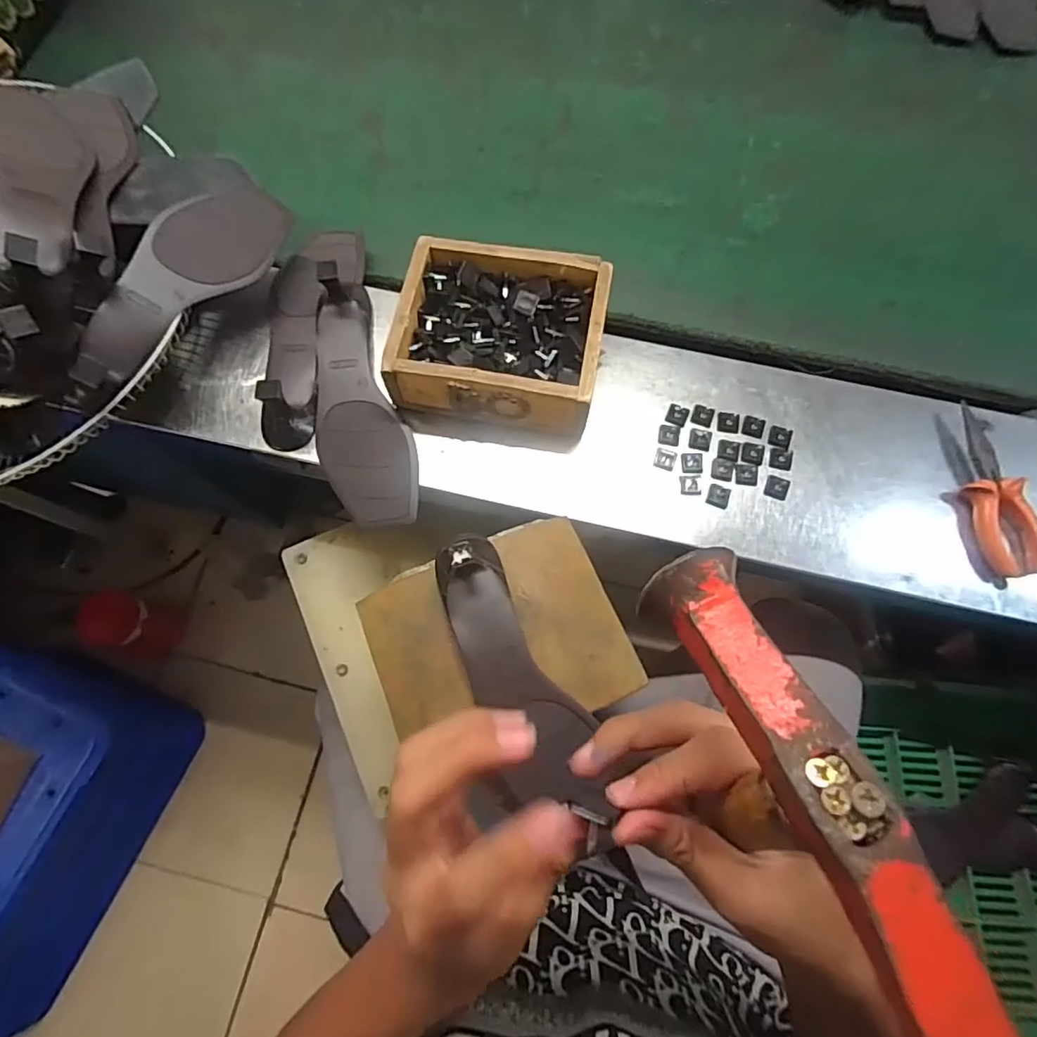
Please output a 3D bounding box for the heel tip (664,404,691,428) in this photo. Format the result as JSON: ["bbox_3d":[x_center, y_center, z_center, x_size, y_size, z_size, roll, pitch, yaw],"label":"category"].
[{"bbox_3d":[0.149,-0.097,0.527,0.019,0.004,0.020,22,73,7],"label":"heel tip"}]

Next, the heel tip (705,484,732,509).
[{"bbox_3d":[0.179,-0.020,0.503,0.019,0.005,0.019,18,73,6],"label":"heel tip"}]

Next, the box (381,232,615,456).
[{"bbox_3d":[-0.016,-0.162,0.521,0.177,0.066,0.163,8,72,3],"label":"box"}]

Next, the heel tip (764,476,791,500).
[{"bbox_3d":[0.232,-0.028,0.505,0.020,0.005,0.021,20,73,6],"label":"heel tip"}]

